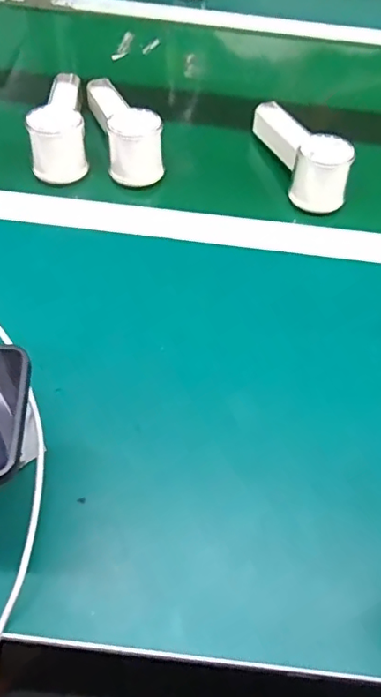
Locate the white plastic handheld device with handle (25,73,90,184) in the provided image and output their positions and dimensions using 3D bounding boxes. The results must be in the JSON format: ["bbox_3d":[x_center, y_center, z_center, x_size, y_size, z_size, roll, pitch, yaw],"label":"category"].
[{"bbox_3d":[-0.143,-0.248,0.581,0.054,0.063,0.138,-6,55,-9],"label":"white plastic handheld device with handle"}]

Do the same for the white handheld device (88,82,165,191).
[{"bbox_3d":[-0.073,-0.245,0.583,0.055,0.059,0.148,-12,56,-13],"label":"white handheld device"}]

